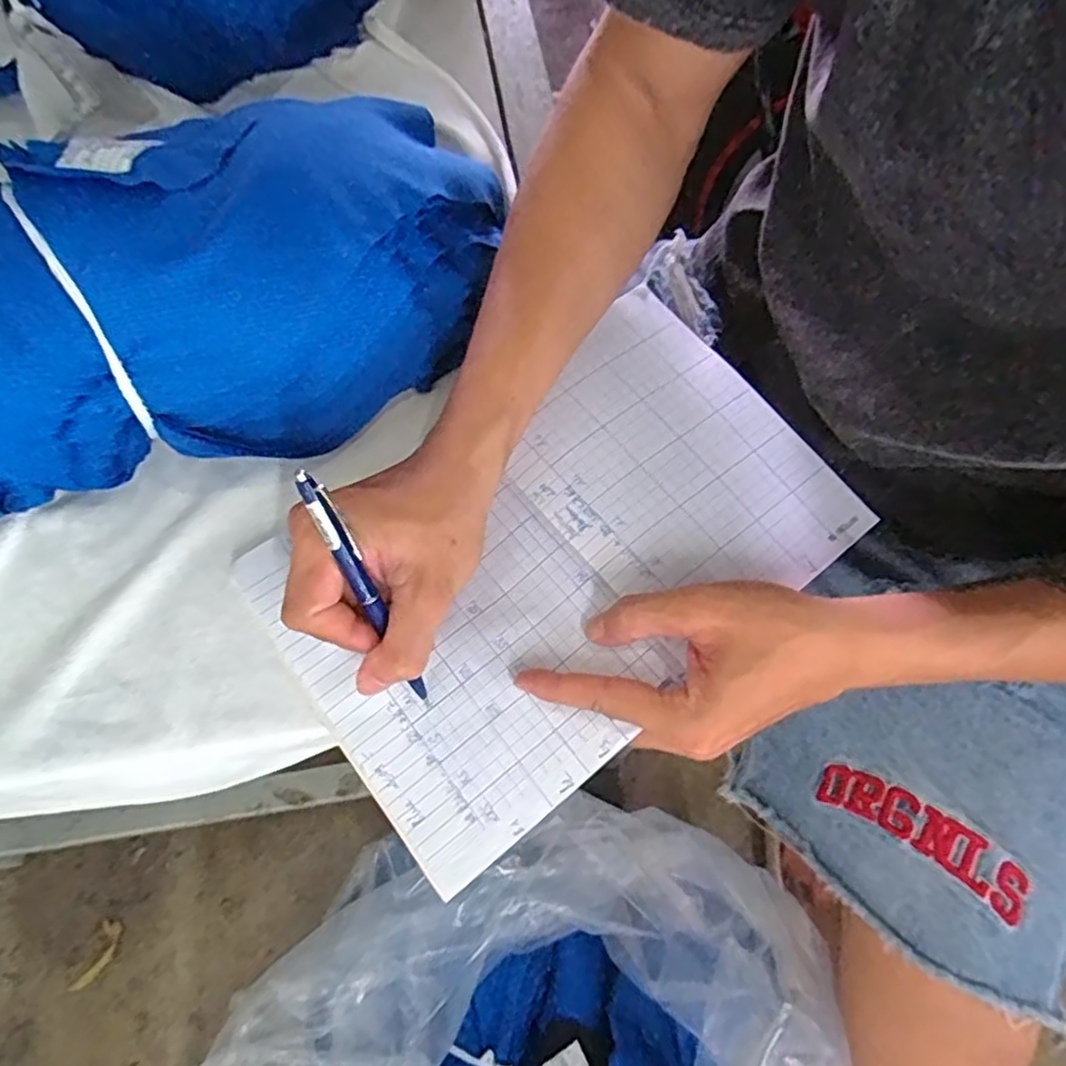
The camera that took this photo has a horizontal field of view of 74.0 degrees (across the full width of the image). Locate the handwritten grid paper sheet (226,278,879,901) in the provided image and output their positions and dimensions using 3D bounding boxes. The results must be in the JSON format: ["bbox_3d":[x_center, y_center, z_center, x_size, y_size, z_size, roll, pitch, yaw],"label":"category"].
[{"bbox_3d":[0.016,0.006,0.388,0.307,0.020,0.197,-37,73,-12],"label":"handwritten grid paper sheet"}]

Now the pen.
[{"bbox_3d":[-0.075,0.030,0.323,0.009,0.134,0.008,-24,32,-7],"label":"pen"}]

